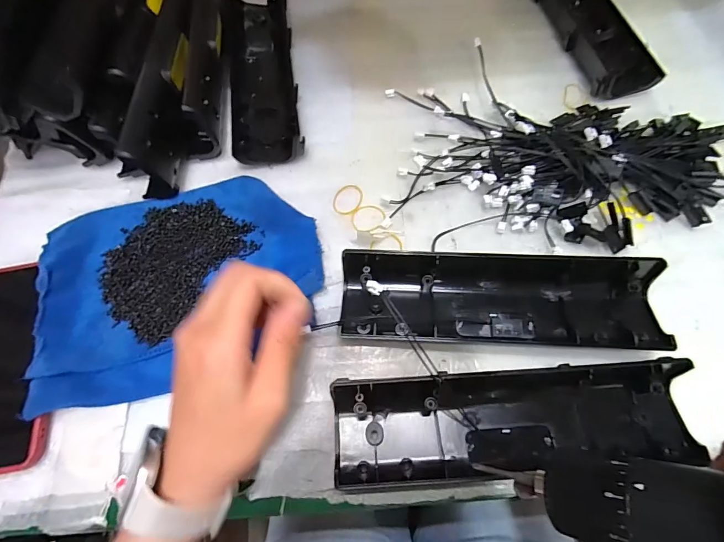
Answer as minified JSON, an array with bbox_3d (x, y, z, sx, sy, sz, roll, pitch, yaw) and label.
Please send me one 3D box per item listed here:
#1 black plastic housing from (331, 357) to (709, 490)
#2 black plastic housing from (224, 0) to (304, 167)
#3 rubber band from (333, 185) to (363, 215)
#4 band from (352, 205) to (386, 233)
[{"bbox_3d":[0.103,0.104,0.264,0.244,0.031,0.071,-4,66,0],"label":"black plastic housing"},{"bbox_3d":[-0.108,-0.220,0.413,0.069,0.035,0.242,-10,67,-1],"label":"black plastic housing"},{"bbox_3d":[-0.013,-0.067,0.356,0.025,0.004,0.033,20,72,-2],"label":"rubber band"},{"bbox_3d":[0.006,-0.049,0.349,0.030,0.005,0.028,-1,67,2],"label":"band"}]

